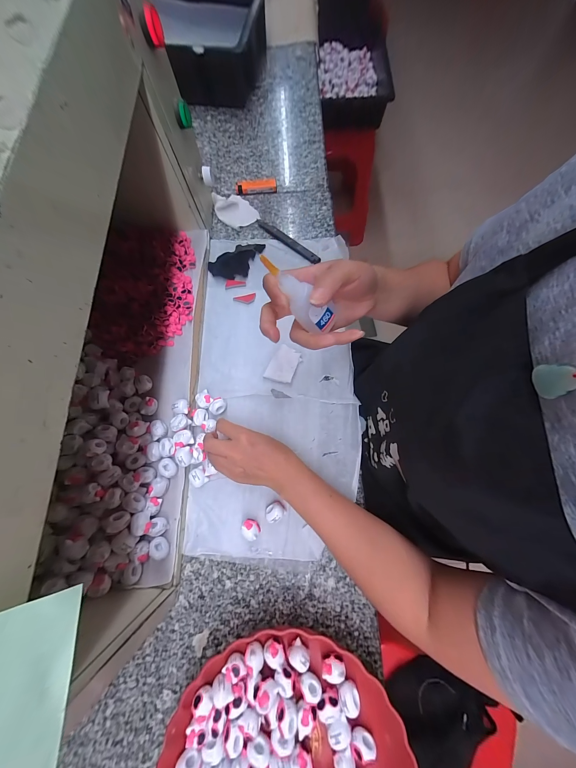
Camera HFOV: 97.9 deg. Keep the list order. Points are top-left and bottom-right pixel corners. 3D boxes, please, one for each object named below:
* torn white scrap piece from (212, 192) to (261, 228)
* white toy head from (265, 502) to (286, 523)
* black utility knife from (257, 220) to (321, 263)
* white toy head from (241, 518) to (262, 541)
[{"bbox_3d":[-0.099,-0.329,0.470,0.066,0.021,0.079,-34,76,-7],"label":"torn white scrap piece"},{"bbox_3d":[-0.017,0.167,0.329,0.024,0.017,0.022,-1,75,2],"label":"white toy head"},{"bbox_3d":[-0.002,-0.255,0.446,0.141,0.007,0.017,40,80,11],"label":"black utility knife"},{"bbox_3d":[-0.048,0.188,0.324,0.023,0.019,0.020,35,79,11],"label":"white toy head"}]

